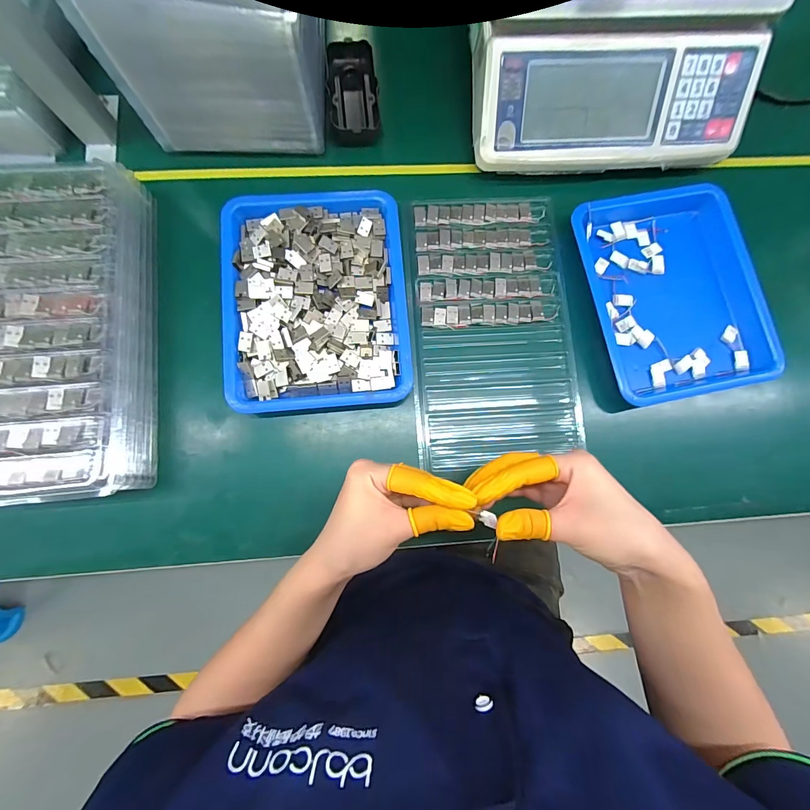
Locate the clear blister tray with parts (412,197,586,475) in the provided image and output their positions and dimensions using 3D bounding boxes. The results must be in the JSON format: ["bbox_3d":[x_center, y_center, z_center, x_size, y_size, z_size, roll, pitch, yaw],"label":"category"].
[{"bbox_3d":[0.091,-0.081,0.380,0.158,0.010,0.280,-1,83,-3],"label":"clear blister tray with parts"}]

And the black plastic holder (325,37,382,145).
[{"bbox_3d":[-0.056,-0.340,0.406,0.054,0.025,0.103,-3,83,-3],"label":"black plastic holder"}]

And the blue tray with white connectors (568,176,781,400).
[{"bbox_3d":[0.274,-0.120,0.385,0.169,0.025,0.219,-12,84,-4],"label":"blue tray with white connectors"}]

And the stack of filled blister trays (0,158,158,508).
[{"bbox_3d":[-0.324,-0.065,0.333,0.165,0.060,0.294,-4,83,-3],"label":"stack of filled blister trays"}]

